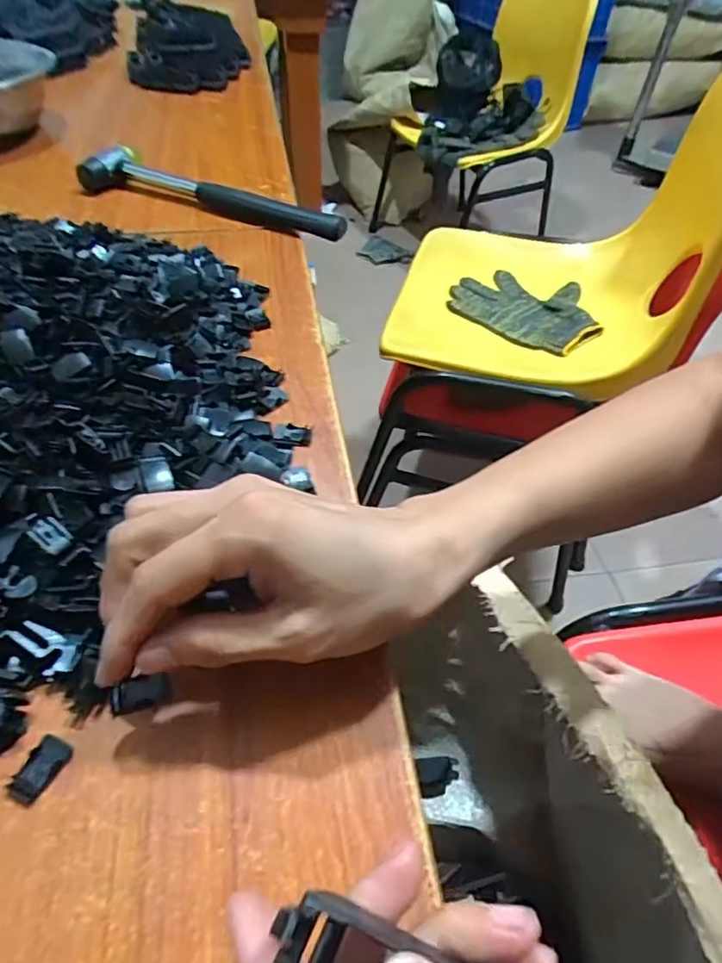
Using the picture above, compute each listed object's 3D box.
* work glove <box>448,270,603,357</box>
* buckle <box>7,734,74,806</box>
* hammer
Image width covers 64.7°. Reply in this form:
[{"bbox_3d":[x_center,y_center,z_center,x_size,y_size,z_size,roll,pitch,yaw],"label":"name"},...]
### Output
[{"bbox_3d":[0.226,-0.236,0.766,0.193,0.018,0.144,31,55,22],"label":"work glove"},{"bbox_3d":[-0.112,0.100,0.198,0.012,0.004,0.021,23,54,17],"label":"buckle"},{"bbox_3d":[-0.120,-0.241,0.472,0.230,0.025,0.052,16,52,12],"label":"hammer"}]

